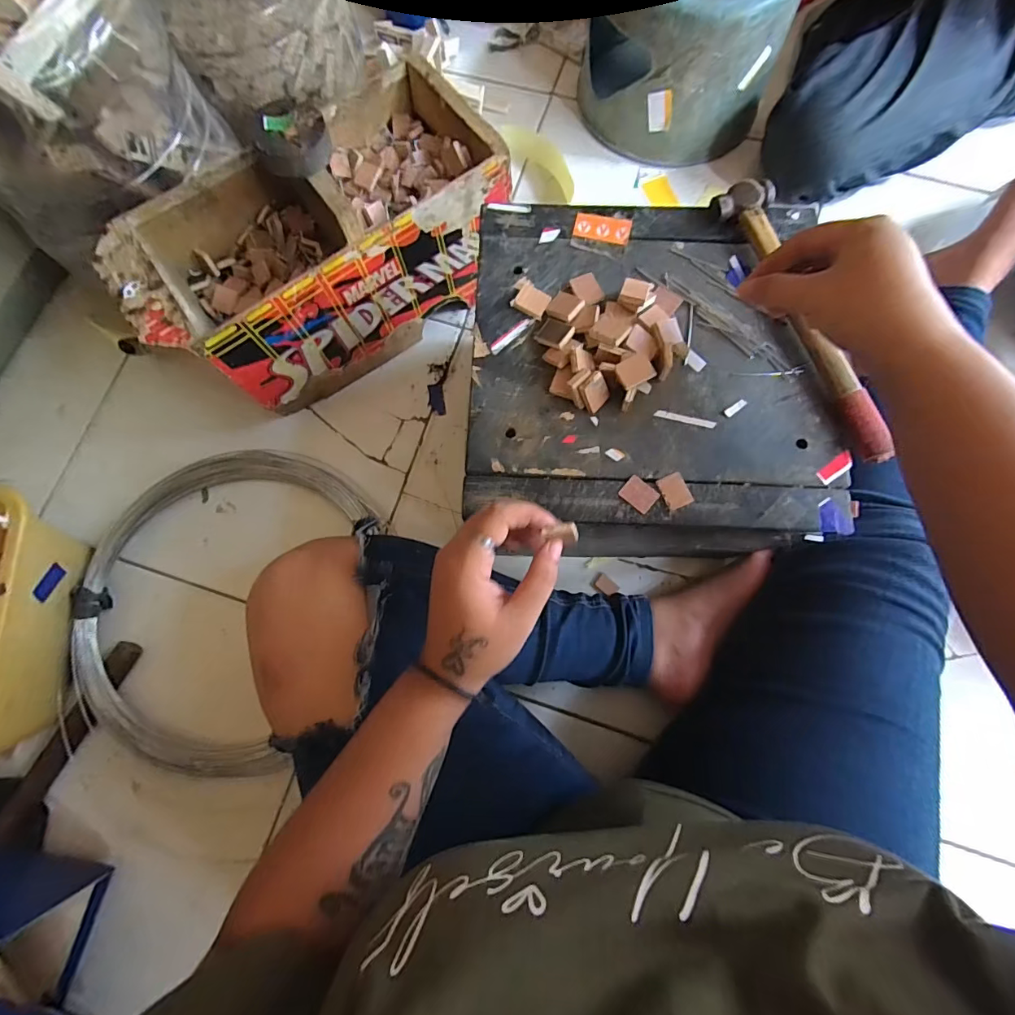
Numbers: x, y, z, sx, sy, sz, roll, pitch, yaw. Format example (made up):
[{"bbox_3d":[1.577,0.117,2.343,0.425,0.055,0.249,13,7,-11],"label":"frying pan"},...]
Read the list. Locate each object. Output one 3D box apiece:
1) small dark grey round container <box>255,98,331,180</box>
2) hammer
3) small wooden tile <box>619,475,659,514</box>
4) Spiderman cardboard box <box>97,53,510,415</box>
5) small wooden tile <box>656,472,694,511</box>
[{"bbox_3d":[-0.180,-0.311,0.398,0.059,0.031,0.059,0,78,1],"label":"small dark grey round container"},{"bbox_3d":[0.219,-0.142,0.357,0.043,0.022,0.235,-14,78,-2],"label":"hammer"},{"bbox_3d":[0.096,-0.010,0.340,0.025,0.004,0.019,41,82,9],"label":"small wooden tile"},{"bbox_3d":[-0.193,-0.275,0.523,0.370,0.178,0.173,-35,80,-6],"label":"Spiderman cardboard box"},{"bbox_3d":[0.122,-0.012,0.340,0.020,0.004,0.025,-22,79,-4],"label":"small wooden tile"}]

